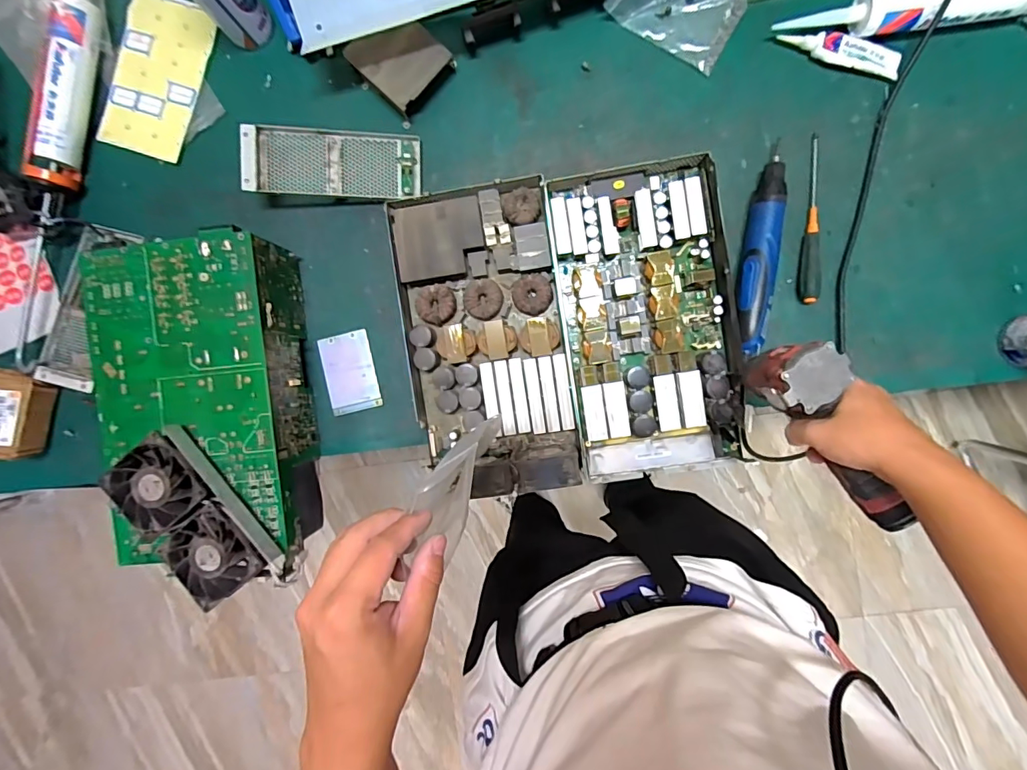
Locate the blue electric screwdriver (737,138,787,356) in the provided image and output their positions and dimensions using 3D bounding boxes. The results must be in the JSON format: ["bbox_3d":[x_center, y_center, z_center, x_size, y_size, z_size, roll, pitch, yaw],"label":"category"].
[{"bbox_3d":[0.316,-0.171,0.595,0.048,0.034,0.263,10,92,4],"label":"blue electric screwdriver"}]

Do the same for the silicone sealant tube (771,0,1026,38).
[{"bbox_3d":[0.481,-0.455,0.564,0.297,0.050,0.054,1,92,4],"label":"silicone sealant tube"}]

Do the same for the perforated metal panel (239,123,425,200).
[{"bbox_3d":[-0.237,-0.295,0.623,0.220,0.018,0.085,-1,92,-9],"label":"perforated metal panel"}]

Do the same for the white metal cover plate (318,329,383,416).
[{"bbox_3d":[-0.229,-0.017,0.659,0.070,0.012,0.108,-13,91,4],"label":"white metal cover plate"}]

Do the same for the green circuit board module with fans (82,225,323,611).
[{"bbox_3d":[-0.384,0.031,0.590,0.203,0.149,0.396,-6,91,4],"label":"green circuit board module with fans"}]

